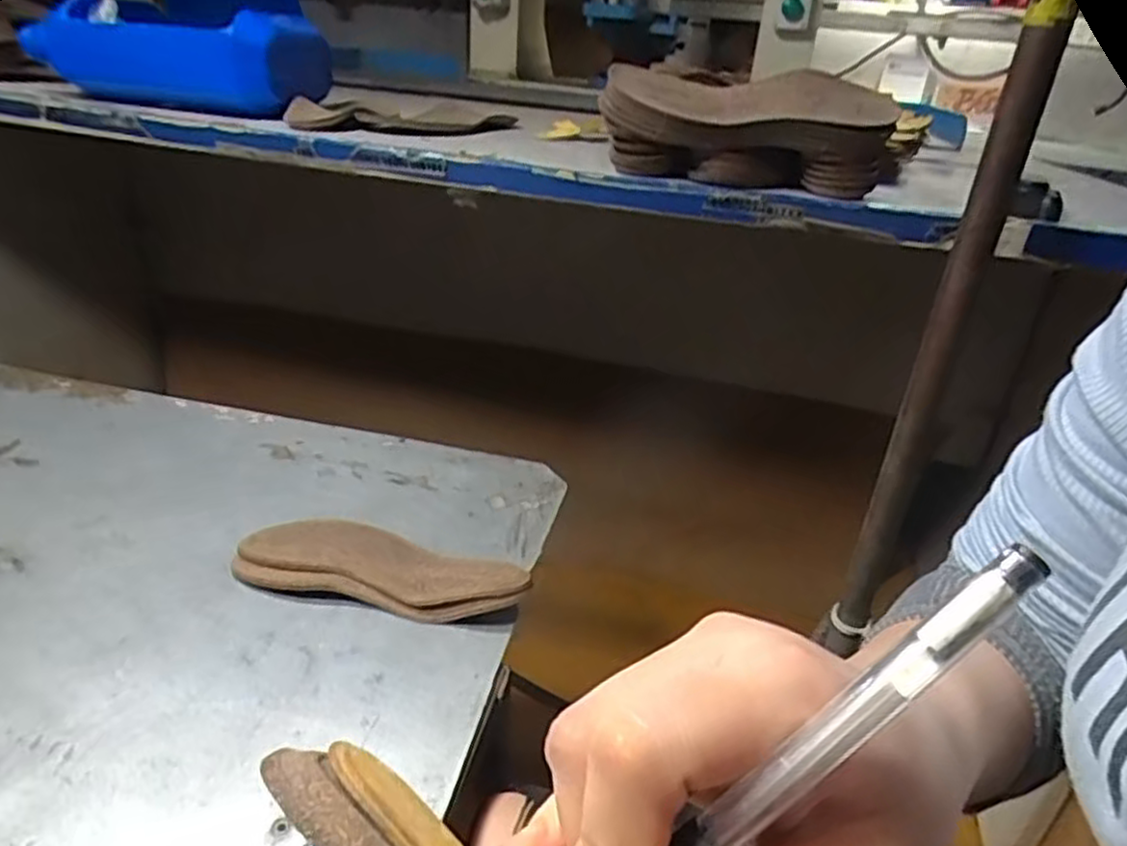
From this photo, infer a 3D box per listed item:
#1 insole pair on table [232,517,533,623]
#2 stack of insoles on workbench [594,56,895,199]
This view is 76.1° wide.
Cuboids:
[{"bbox_3d":[-0.141,0.107,0.580,0.228,0.034,0.096,9,28,4],"label":"insole pair on table"},{"bbox_3d":[0.157,-0.257,0.625,0.239,0.086,0.116,7,27,2],"label":"stack of insoles on workbench"}]

